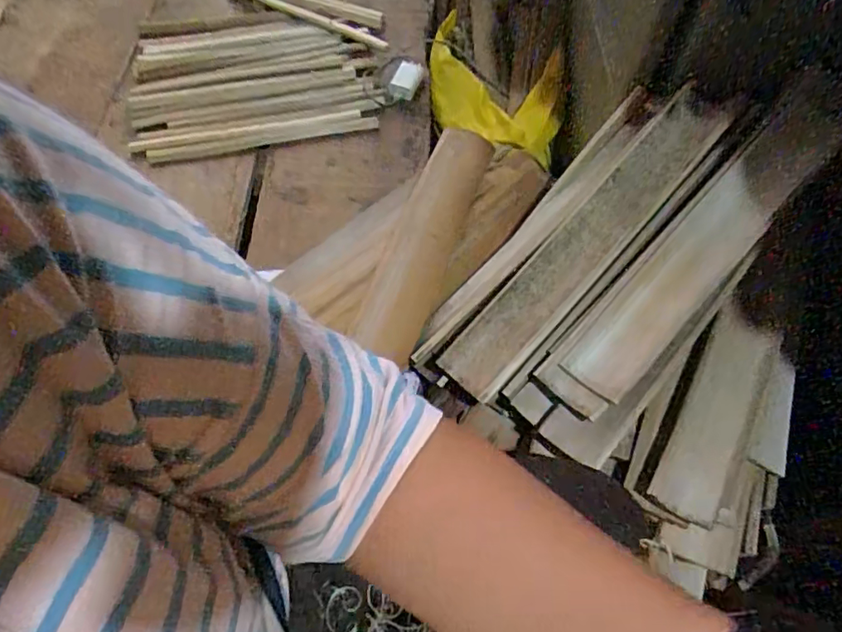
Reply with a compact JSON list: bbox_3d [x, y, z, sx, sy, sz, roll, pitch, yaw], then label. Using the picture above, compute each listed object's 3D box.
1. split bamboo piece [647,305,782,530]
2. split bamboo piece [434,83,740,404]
[{"bbox_3d":[0.299,0.103,0.558,0.092,0.014,0.208,30,79,-14],"label":"split bamboo piece"},{"bbox_3d":[0.176,-0.082,0.580,0.069,0.016,0.408,41,83,22],"label":"split bamboo piece"}]

